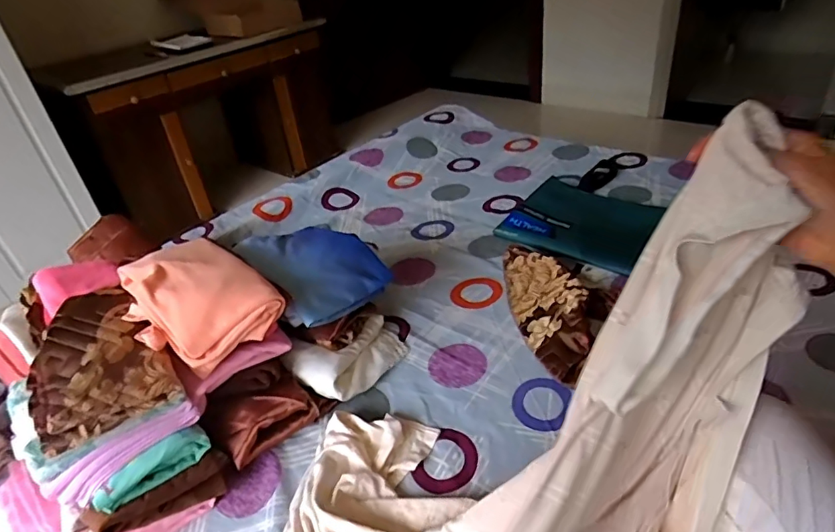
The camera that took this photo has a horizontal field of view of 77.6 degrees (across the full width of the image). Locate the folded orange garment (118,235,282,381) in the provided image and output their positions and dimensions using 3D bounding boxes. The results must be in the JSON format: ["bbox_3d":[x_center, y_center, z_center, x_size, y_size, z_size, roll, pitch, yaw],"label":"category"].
[{"bbox_3d":[-0.300,0.043,0.700,0.210,0.079,0.159,26,47,38],"label":"folded orange garment"}]

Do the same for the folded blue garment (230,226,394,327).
[{"bbox_3d":[-0.165,-0.002,0.832,0.172,0.077,0.206,-33,42,-31],"label":"folded blue garment"}]

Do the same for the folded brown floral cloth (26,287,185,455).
[{"bbox_3d":[-0.400,0.113,0.641,0.150,0.067,0.202,-29,40,-27],"label":"folded brown floral cloth"}]

